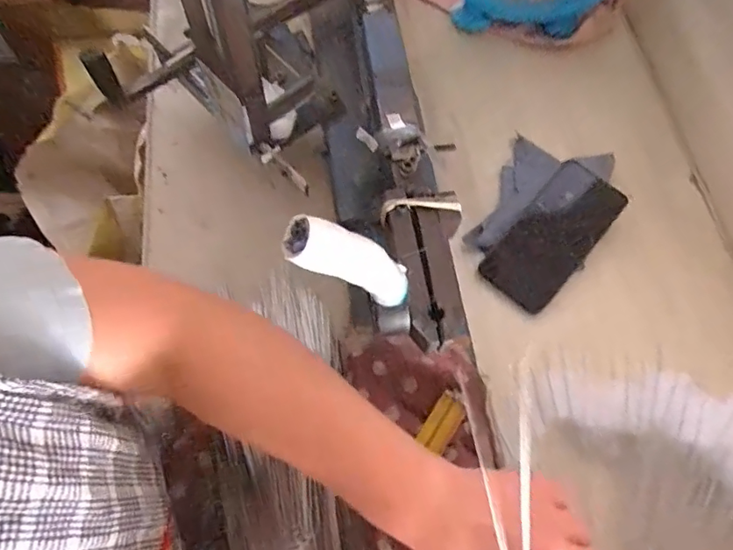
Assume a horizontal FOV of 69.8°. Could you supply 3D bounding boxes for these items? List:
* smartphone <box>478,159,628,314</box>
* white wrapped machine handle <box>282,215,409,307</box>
[{"bbox_3d":[0.192,-0.042,0.535,0.073,0.012,0.168,40,76,9],"label":"smartphone"},{"bbox_3d":[-0.006,-0.006,0.293,0.022,0.099,0.022,-17,62,32],"label":"white wrapped machine handle"}]

